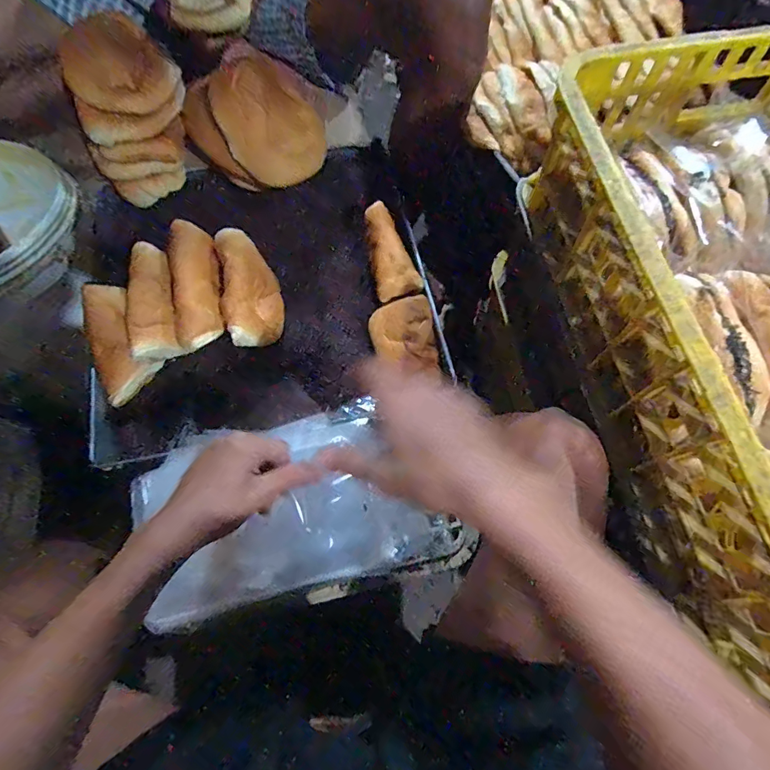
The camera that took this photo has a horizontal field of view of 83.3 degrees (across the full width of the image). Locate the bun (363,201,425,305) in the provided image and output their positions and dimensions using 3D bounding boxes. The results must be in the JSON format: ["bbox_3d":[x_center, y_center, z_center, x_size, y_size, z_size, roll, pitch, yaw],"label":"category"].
[{"bbox_3d":[0.004,-0.179,0.575,0.060,0.036,0.131,-18,88,-9],"label":"bun"}]

